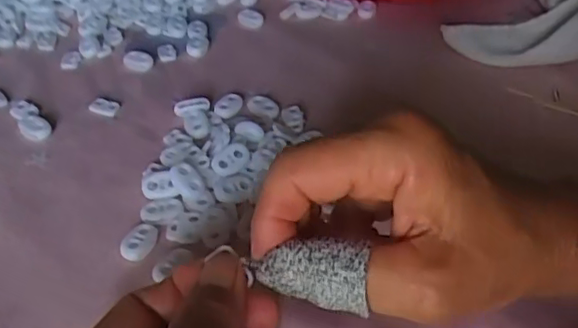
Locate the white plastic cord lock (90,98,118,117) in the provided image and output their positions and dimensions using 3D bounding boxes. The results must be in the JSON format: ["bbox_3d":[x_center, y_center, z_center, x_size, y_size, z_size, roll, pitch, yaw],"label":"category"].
[{"bbox_3d":[-0.119,-0.037,0.396,0.019,0.004,0.013,13,43,13],"label":"white plastic cord lock"}]

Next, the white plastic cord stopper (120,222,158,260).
[{"bbox_3d":[-0.075,0.039,0.308,0.015,0.004,0.023,15,43,16],"label":"white plastic cord stopper"}]

